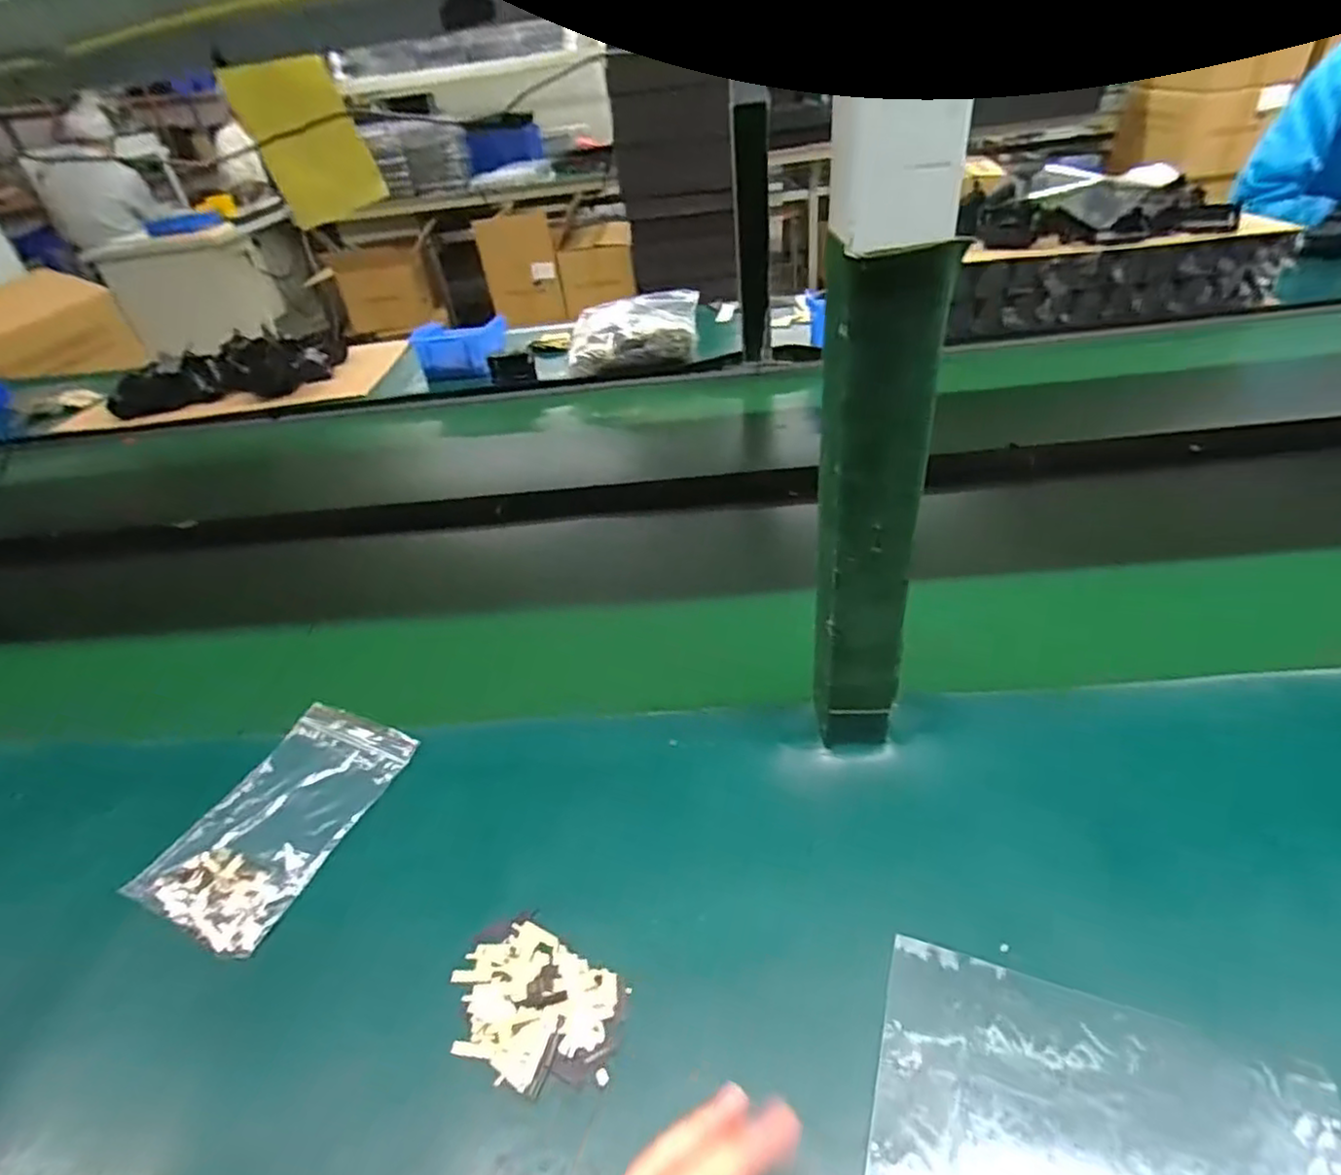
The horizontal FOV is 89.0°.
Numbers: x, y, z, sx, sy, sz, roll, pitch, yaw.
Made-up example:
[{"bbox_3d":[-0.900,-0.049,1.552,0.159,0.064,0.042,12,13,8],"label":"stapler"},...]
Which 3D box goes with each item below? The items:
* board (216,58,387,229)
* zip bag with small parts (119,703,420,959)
[{"bbox_3d":[-0.390,-0.483,0.742,0.013,0.156,0.112,34,68,26],"label":"board"},{"bbox_3d":[-0.248,0.144,0.441,0.098,0.008,0.156,12,42,24],"label":"zip bag with small parts"}]

